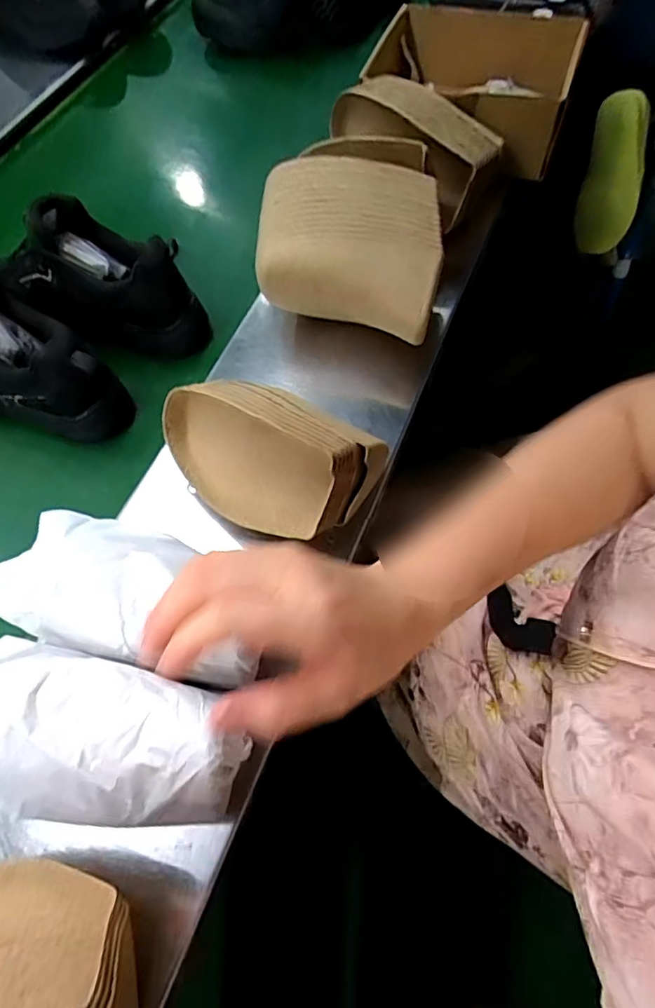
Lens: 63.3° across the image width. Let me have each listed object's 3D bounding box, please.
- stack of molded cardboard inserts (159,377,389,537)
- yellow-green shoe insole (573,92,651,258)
[{"bbox_3d":[-0.057,-0.039,0.498,0.182,0.124,0.093,36,41,25],"label":"stack of molded cardboard inserts"},{"bbox_3d":[0.580,-0.667,1.085,0.117,0.276,0.038,-7,35,0],"label":"yellow-green shoe insole"}]

